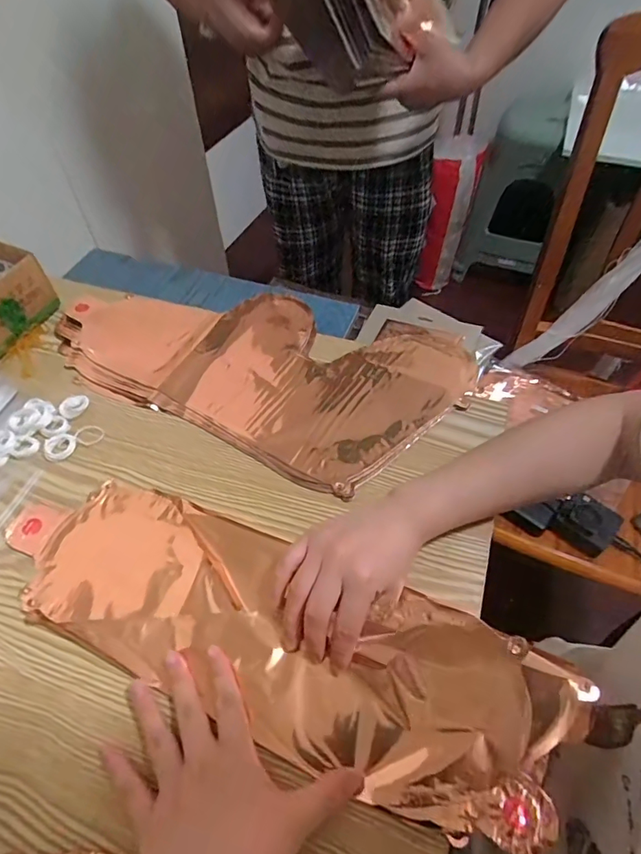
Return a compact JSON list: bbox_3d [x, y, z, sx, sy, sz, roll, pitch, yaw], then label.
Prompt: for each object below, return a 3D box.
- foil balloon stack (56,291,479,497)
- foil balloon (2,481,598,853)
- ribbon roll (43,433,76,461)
[{"bbox_3d":[-0.073,-0.064,0.507,0.438,0.015,0.225,13,55,11],"label":"foil balloon stack"},{"bbox_3d":[-0.045,0.142,0.353,0.431,0.027,0.129,18,56,16],"label":"foil balloon"},{"bbox_3d":[-0.247,0.018,0.453,0.029,0.005,0.028,-1,53,1],"label":"ribbon roll"}]

